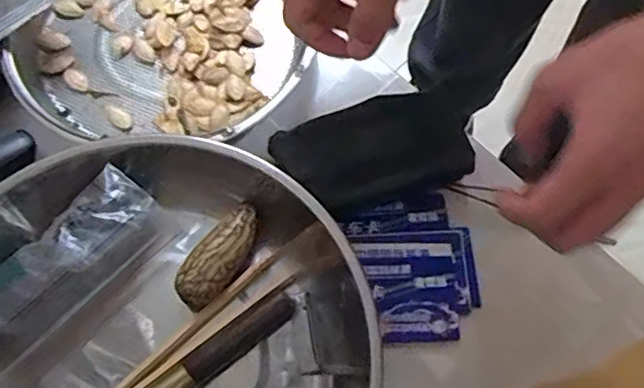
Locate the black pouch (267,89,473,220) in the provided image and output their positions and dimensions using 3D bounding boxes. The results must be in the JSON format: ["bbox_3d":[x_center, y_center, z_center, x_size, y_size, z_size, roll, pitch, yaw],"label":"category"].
[{"bbox_3d":[0.032,-0.027,0.391,0.115,0.034,0.064,-19,68,-10],"label":"black pouch"}]

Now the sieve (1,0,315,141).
[{"bbox_3d":[-0.109,-0.137,0.445,0.200,0.032,0.224,9,66,2],"label":"sieve"}]

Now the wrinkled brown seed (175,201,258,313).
[{"bbox_3d":[-0.062,0.037,0.366,0.026,0.022,0.071,30,68,11],"label":"wrinkled brown seed"}]

